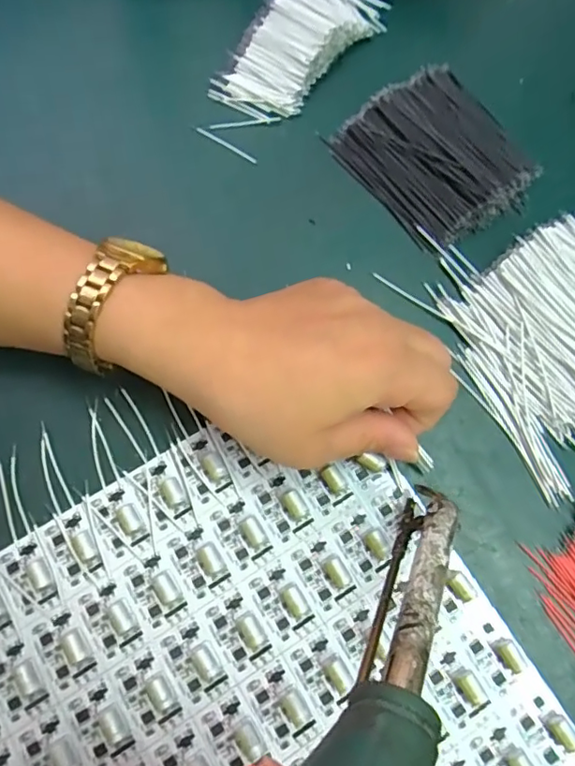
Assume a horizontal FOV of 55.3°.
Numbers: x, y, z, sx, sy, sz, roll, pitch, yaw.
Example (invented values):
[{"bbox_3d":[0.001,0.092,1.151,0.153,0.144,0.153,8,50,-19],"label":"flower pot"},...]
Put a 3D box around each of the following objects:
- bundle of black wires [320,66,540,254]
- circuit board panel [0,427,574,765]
[{"bbox_3d":[0.083,-0.125,0.295,0.087,0.017,0.092,-32,78,-9],"label":"bundle of black wires"},{"bbox_3d":[-0.035,0.157,0.223,0.272,0.010,0.236,-31,78,-9],"label":"circuit board panel"}]

